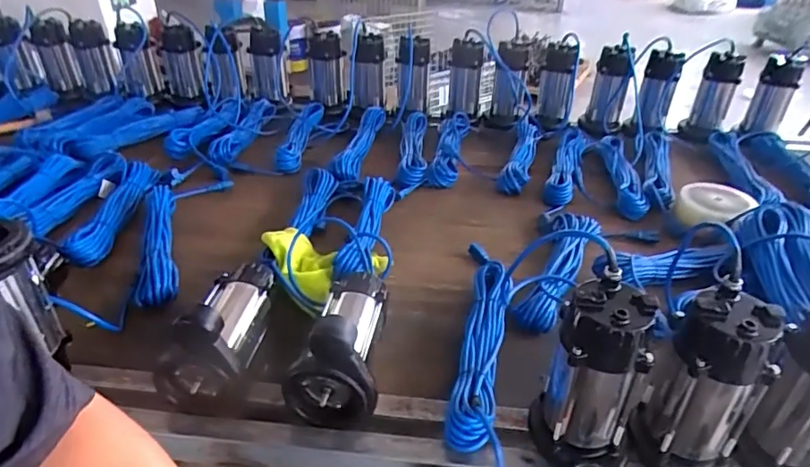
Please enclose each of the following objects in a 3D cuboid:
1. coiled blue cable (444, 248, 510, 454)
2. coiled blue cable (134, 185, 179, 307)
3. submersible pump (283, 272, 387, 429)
[{"bbox_3d":[0.127,0.143,0.835,0.078,0.064,0.438,7,34,9],"label":"coiled blue cable"},{"bbox_3d":[-0.458,0.007,0.987,0.067,0.051,0.347,-10,35,-17],"label":"coiled blue cable"},{"bbox_3d":[-0.093,0.132,0.760,0.119,0.165,0.223,2,34,1],"label":"submersible pump"}]

